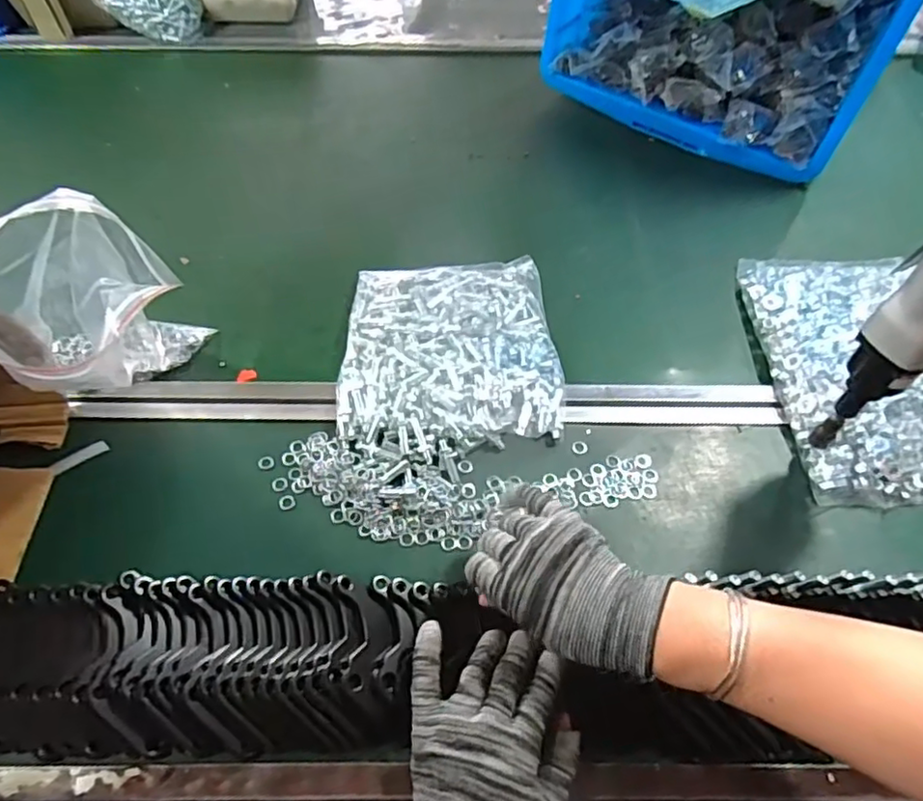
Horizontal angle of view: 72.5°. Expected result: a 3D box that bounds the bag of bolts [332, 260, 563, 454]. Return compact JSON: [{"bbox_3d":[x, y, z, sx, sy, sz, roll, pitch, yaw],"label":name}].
[{"bbox_3d":[-0.010,-0.047,0.593,0.196,0.033,0.202,-1,55,-2],"label":"bag of bolts"}]

